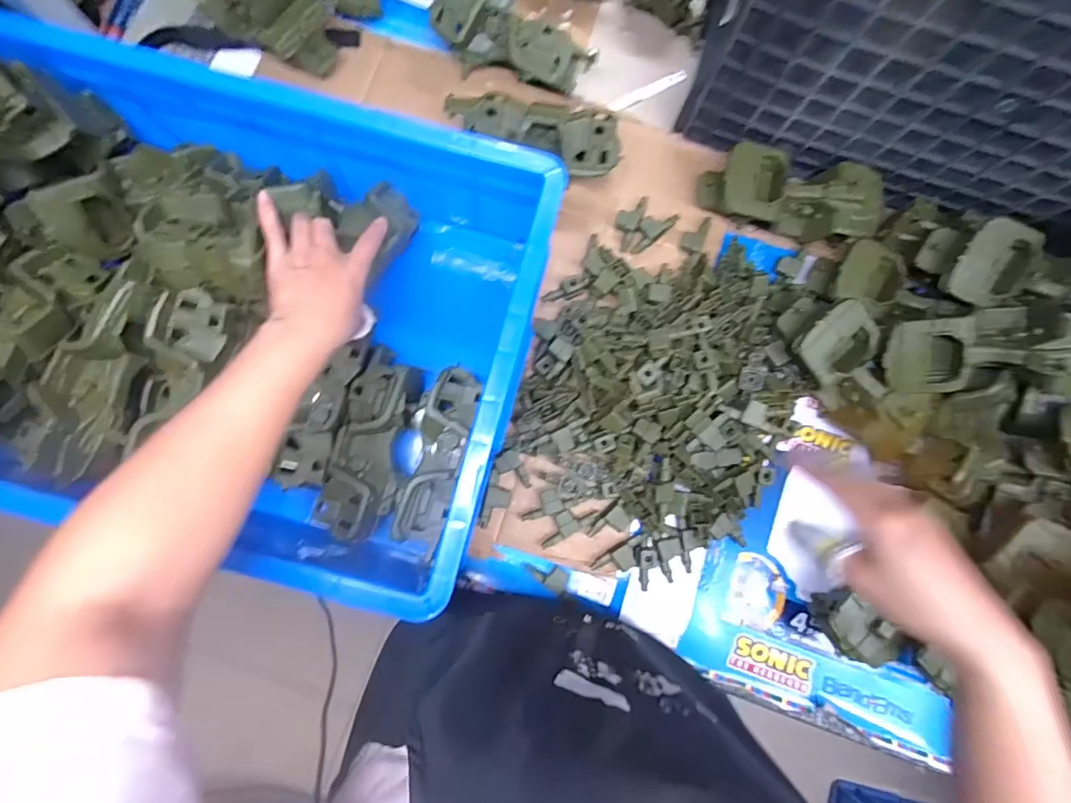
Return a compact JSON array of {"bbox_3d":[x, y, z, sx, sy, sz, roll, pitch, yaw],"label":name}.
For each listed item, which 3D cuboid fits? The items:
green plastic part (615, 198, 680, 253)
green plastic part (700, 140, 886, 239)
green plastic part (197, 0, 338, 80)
[{"bbox_3d":[0.120,-0.201,0.583,0.065,0.013,0.049,-39,85,-6],"label":"green plastic part"},{"bbox_3d":[0.277,-0.222,0.558,0.186,0.062,0.075,10,82,-1],"label":"green plastic part"},{"bbox_3d":[-0.311,-0.442,0.588,0.169,0.062,0.080,35,82,3],"label":"green plastic part"}]

